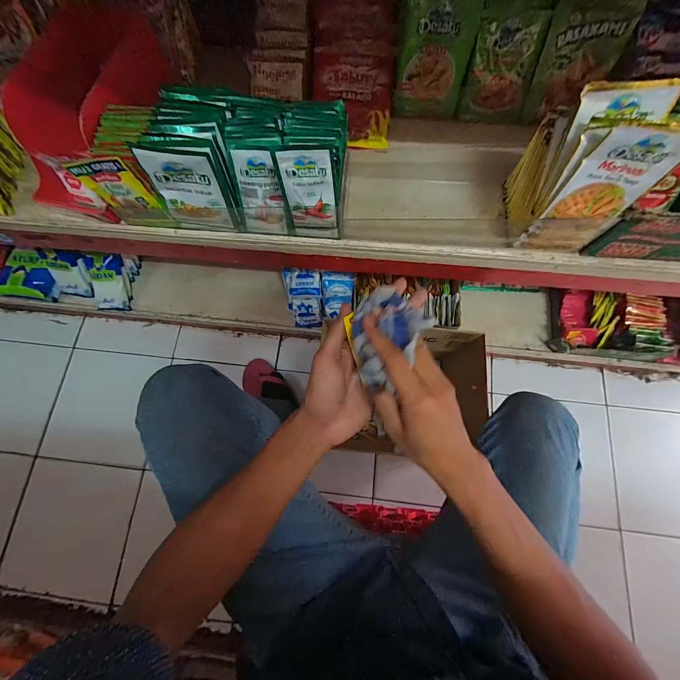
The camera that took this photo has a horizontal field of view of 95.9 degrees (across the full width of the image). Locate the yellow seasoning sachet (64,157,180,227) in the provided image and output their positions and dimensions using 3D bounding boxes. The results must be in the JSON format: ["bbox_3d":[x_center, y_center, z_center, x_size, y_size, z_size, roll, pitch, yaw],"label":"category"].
[{"bbox_3d":[-0.262,-0.176,0.377,0.076,0.099,0.011,4,75,3],"label":"yellow seasoning sachet"}]

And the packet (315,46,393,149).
[{"bbox_3d":[0.019,-0.356,0.450,0.113,0.010,0.138,1,96,4],"label":"packet"}]

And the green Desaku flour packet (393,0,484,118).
[{"bbox_3d":[0.125,-0.371,0.408,0.092,0.127,0.020,1,57,2],"label":"green Desaku flour packet"}]

